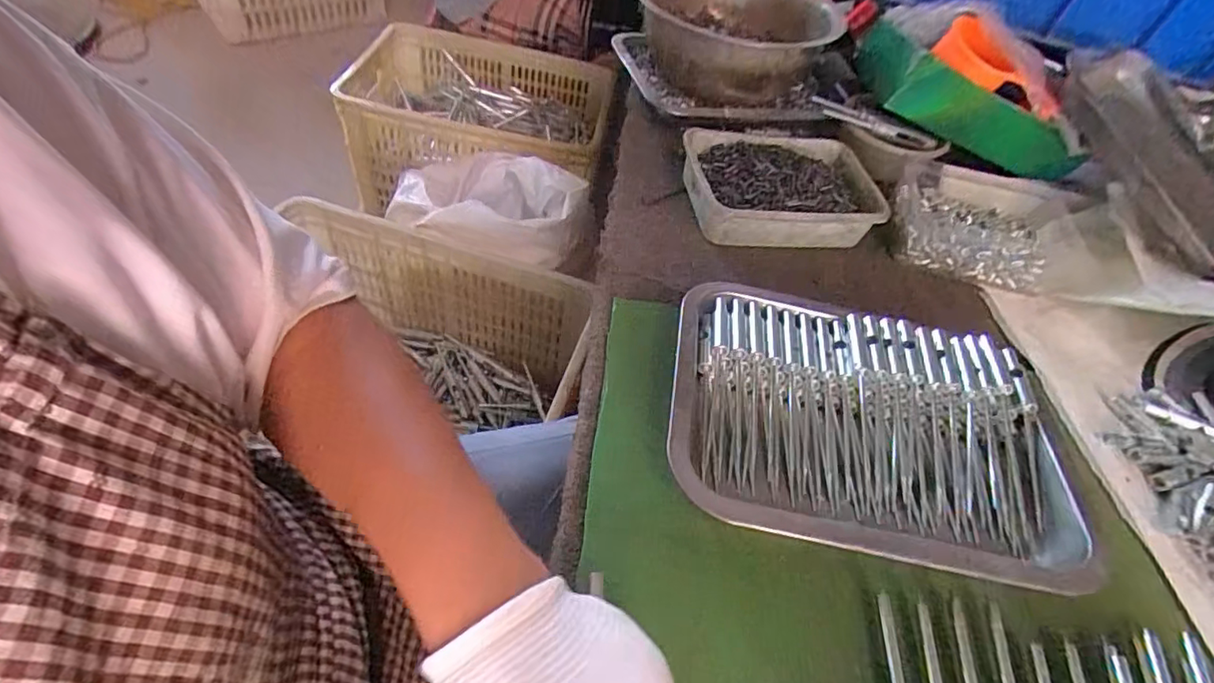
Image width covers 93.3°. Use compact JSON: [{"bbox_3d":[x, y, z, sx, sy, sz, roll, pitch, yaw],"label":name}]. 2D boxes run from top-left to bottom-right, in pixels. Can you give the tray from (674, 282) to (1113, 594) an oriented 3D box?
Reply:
[{"bbox_3d":[0.168,0.050,0.370,0.251,0.031,0.184,12,50,0],"label":"tray"}]

